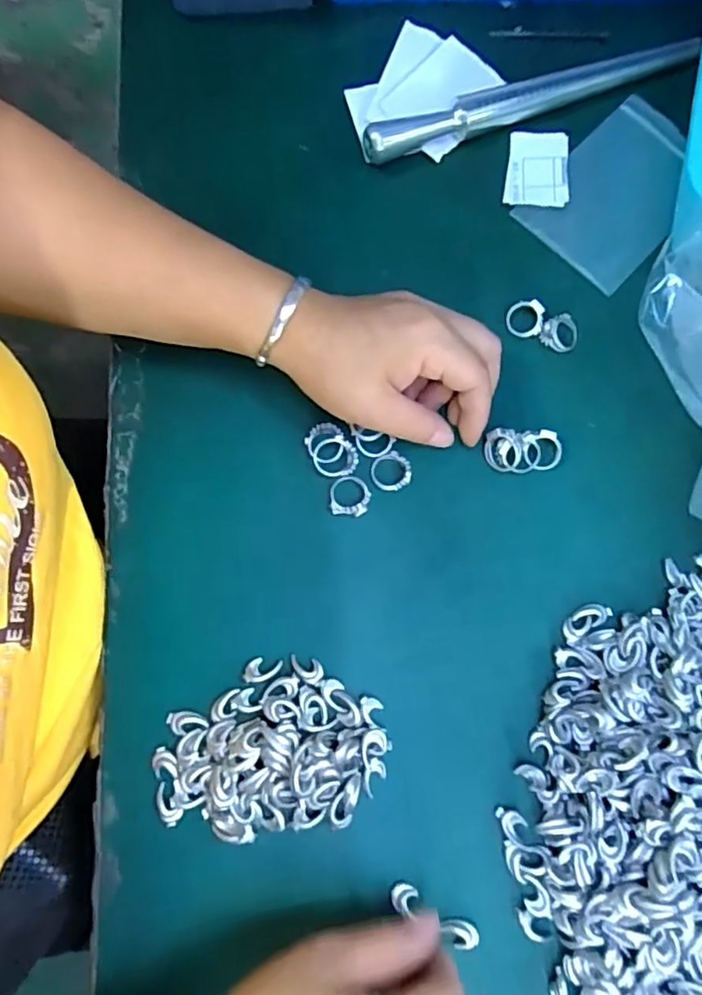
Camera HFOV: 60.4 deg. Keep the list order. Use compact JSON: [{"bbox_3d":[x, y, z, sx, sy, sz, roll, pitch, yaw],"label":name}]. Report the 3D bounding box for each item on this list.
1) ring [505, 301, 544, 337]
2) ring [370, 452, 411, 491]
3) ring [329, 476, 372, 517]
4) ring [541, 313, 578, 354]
[{"bbox_3d":[0.103,-0.106,0.356,0.021,0.006,0.022,15,105,17],"label":"ring"},{"bbox_3d":[0.022,-0.015,0.336,0.022,0.007,0.022,0,78,0],"label":"ring"},{"bbox_3d":[0.000,-0.001,0.334,0.022,0.007,0.022,0,78,0],"label":"ring"},{"bbox_3d":[0.123,-0.097,0.356,0.021,0.004,0.022,-1,97,-8],"label":"ring"}]

